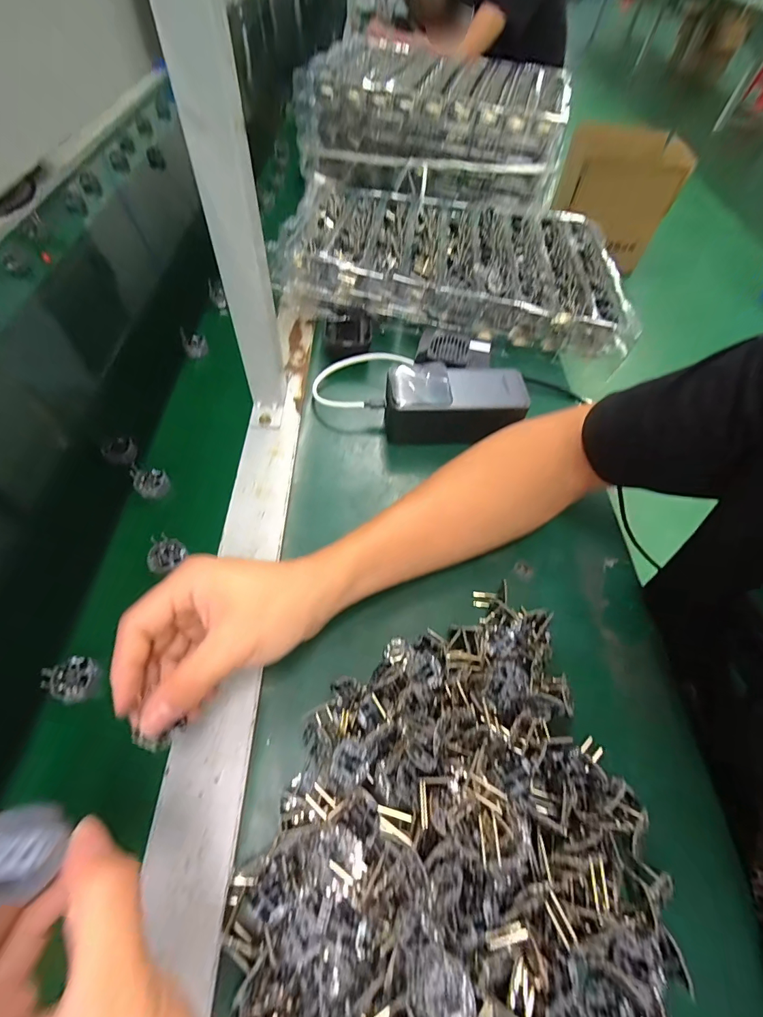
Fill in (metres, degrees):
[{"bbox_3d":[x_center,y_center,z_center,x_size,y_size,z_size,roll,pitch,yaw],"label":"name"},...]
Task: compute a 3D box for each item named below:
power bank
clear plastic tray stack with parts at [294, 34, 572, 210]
[{"bbox_3d":[0.070,-0.100,0.413,0.132,0.060,0.059,1,57,-4],"label":"power bank"},{"bbox_3d":[0.094,-0.637,0.687,0.413,0.131,0.279,19,58,8],"label":"clear plastic tray stack with parts"}]

